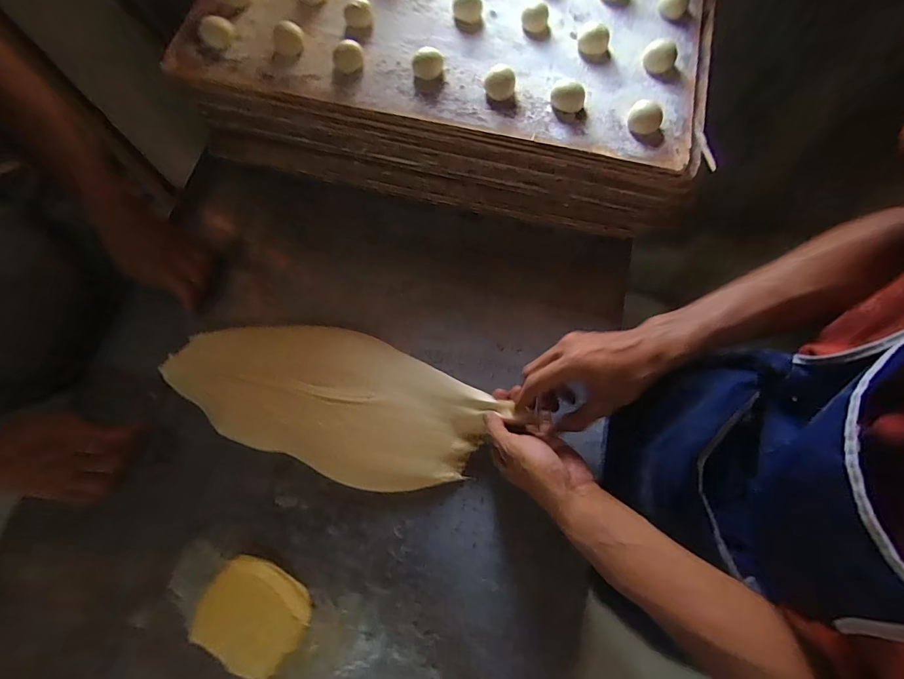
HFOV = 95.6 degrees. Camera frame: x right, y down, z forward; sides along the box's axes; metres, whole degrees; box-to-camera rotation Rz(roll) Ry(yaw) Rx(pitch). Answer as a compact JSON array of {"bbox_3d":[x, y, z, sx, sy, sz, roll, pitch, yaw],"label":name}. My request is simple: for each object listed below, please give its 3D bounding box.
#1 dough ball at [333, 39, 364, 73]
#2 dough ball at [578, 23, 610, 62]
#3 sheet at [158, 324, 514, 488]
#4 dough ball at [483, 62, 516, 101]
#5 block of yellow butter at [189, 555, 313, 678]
[{"bbox_3d":[-0.113,-0.309,0.446,0.032,0.016,0.026,-14,74,-4],"label":"dough ball"},{"bbox_3d":[0.160,-0.334,0.460,0.035,0.017,0.036,0,74,0],"label":"dough ball"},{"bbox_3d":[-0.137,0.070,0.468,0.366,0.042,0.164,15,77,5],"label":"sheet"},{"bbox_3d":[0.051,-0.273,0.437,0.032,0.018,0.028,6,74,2],"label":"dough ball"},{"bbox_3d":[-0.201,0.278,0.414,0.104,0.014,0.096,34,77,9],"label":"block of yellow butter"}]

